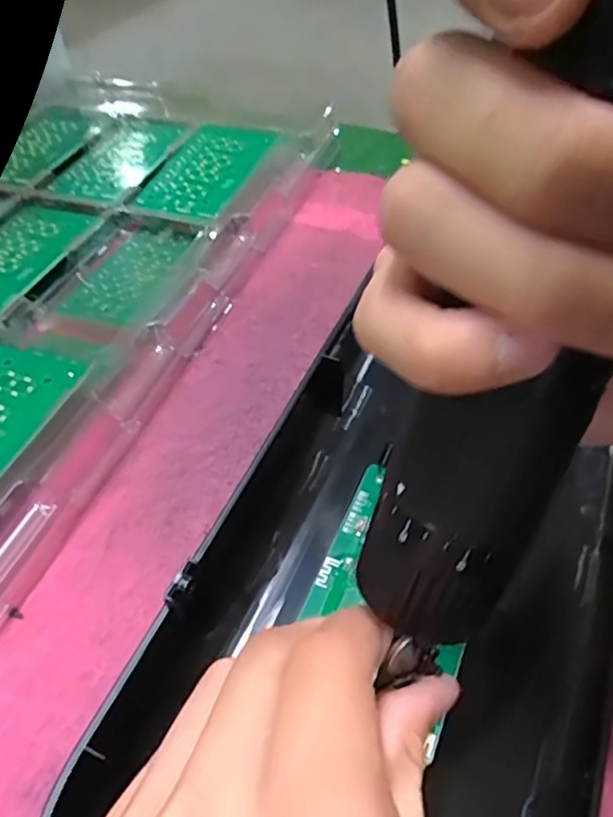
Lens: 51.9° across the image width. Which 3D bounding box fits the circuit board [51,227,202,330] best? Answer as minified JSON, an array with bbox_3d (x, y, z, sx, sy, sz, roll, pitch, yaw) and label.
[{"bbox_3d":[-0.103,-0.081,0.372,0.053,0.008,0.089,13,51,13],"label":"circuit board"}]

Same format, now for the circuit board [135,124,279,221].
[{"bbox_3d":[-0.065,-0.161,0.420,0.062,0.006,0.105,14,51,14],"label":"circuit board"}]

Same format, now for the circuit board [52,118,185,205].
[{"bbox_3d":[-0.130,-0.175,0.435,0.057,0.005,0.095,16,52,15],"label":"circuit board"}]

